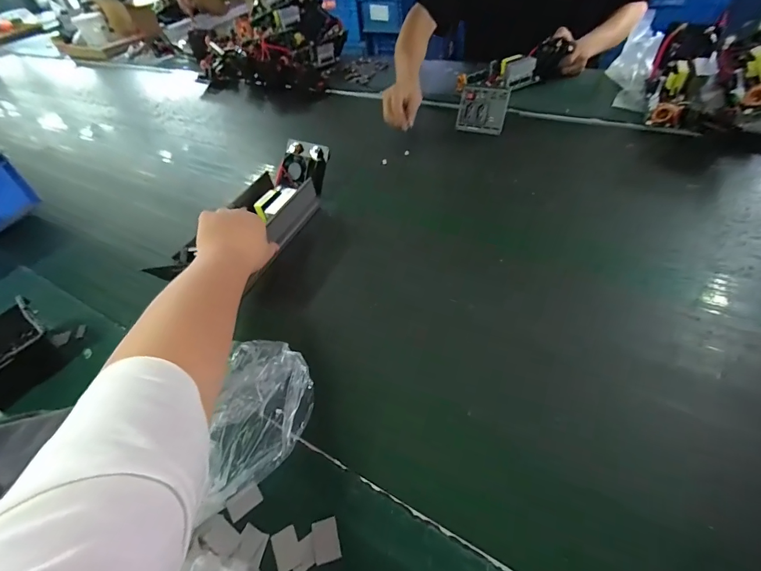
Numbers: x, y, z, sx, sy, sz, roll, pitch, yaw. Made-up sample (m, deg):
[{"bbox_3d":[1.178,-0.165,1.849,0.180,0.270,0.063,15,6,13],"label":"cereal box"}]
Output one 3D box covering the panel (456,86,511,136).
[{"bbox_3d":[0.218,-0.373,0.801,0.097,0.087,0.014,15,25,14],"label":"panel"}]

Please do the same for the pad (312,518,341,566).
[{"bbox_3d":[-0.049,0.227,0.334,0.023,0.004,0.032,-16,47,-5],"label":"pad"}]

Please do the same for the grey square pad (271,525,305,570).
[{"bbox_3d":[-0.084,0.235,0.335,0.023,0.004,0.031,-26,49,-14],"label":"grey square pad"}]

